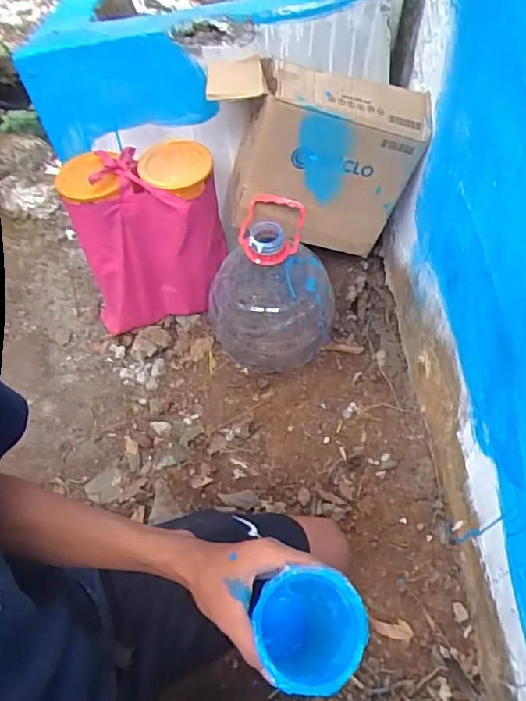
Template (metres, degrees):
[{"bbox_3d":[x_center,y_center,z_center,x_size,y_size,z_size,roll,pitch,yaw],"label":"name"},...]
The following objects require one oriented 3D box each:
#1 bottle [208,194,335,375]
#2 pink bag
[{"bbox_3d":[0.018,-0.101,1.012,0.187,0.291,0.187,1,56,-1],"label":"bottle"},{"bbox_3d":[-0.215,-0.213,1.054,0.264,0.329,0.139,-12,57,-9],"label":"pink bag"}]

